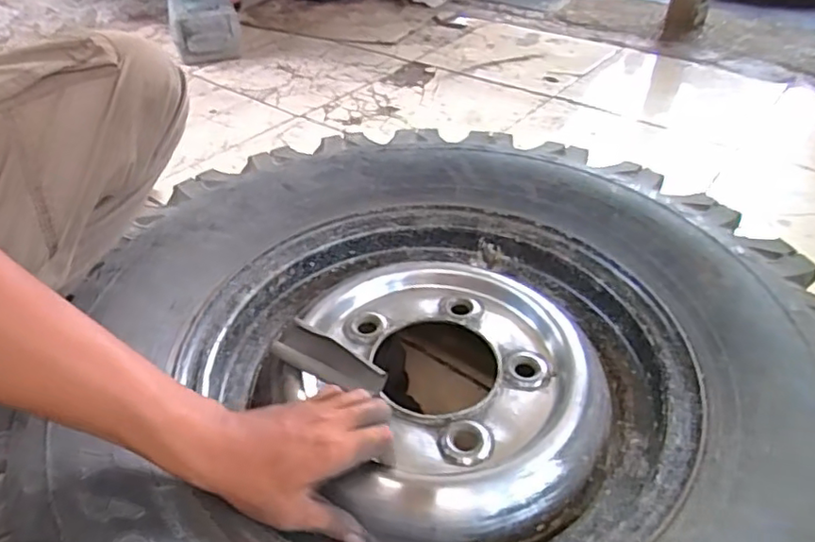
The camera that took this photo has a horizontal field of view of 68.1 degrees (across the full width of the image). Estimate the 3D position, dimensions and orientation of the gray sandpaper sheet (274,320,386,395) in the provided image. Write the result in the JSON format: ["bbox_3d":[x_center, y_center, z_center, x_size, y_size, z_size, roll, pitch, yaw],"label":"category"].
[{"bbox_3d":[-0.069,0.078,0.524,0.102,0.006,0.037,27,69,19],"label":"gray sandpaper sheet"}]

